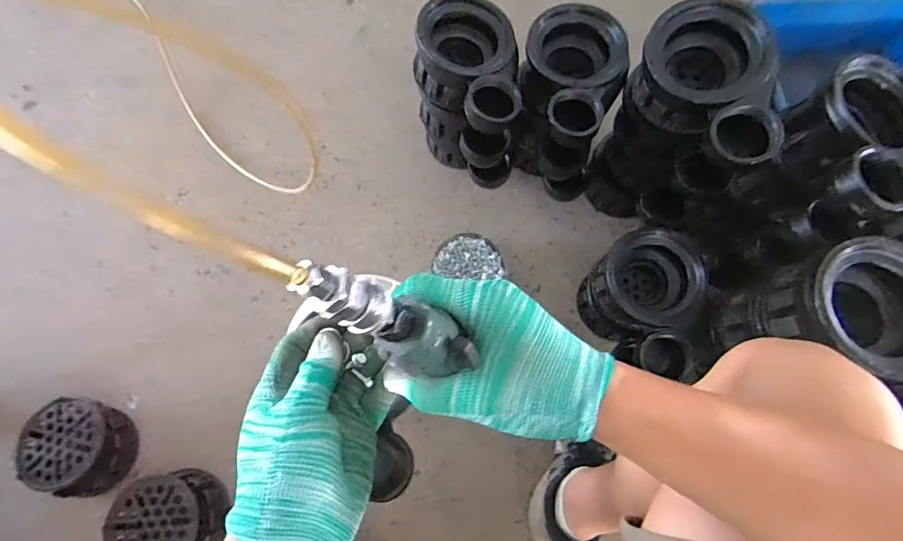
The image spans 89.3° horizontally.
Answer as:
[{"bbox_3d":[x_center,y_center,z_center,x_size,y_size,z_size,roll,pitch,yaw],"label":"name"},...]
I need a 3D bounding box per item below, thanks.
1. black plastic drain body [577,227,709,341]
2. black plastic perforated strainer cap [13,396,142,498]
[{"bbox_3d":[0.297,0.030,0.741,0.139,0.189,0.142,-15,77,-5],"label":"black plastic drain body"},{"bbox_3d":[-0.590,0.279,0.734,0.159,0.078,0.134,19,76,3],"label":"black plastic perforated strainer cap"}]

